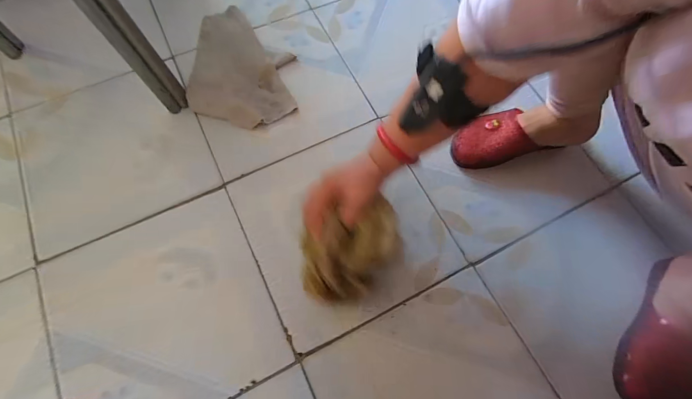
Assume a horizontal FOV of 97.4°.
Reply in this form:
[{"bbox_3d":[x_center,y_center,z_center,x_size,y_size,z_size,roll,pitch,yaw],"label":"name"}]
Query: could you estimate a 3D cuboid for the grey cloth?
[{"bbox_3d":[-0.190,-0.259,0.570,0.179,0.034,0.260,1,72,-2],"label":"grey cloth"}]

